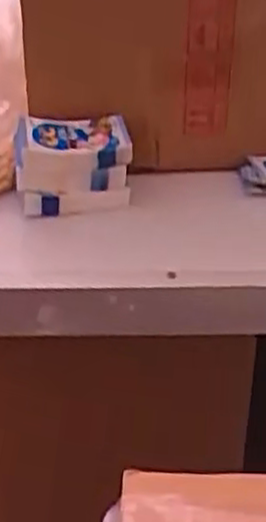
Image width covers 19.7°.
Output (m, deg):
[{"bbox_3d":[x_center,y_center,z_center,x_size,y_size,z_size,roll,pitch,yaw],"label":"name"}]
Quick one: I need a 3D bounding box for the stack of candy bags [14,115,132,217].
[{"bbox_3d":[-0.057,-0.094,0.736,0.106,0.079,0.062,-3,33,-4],"label":"stack of candy bags"}]

